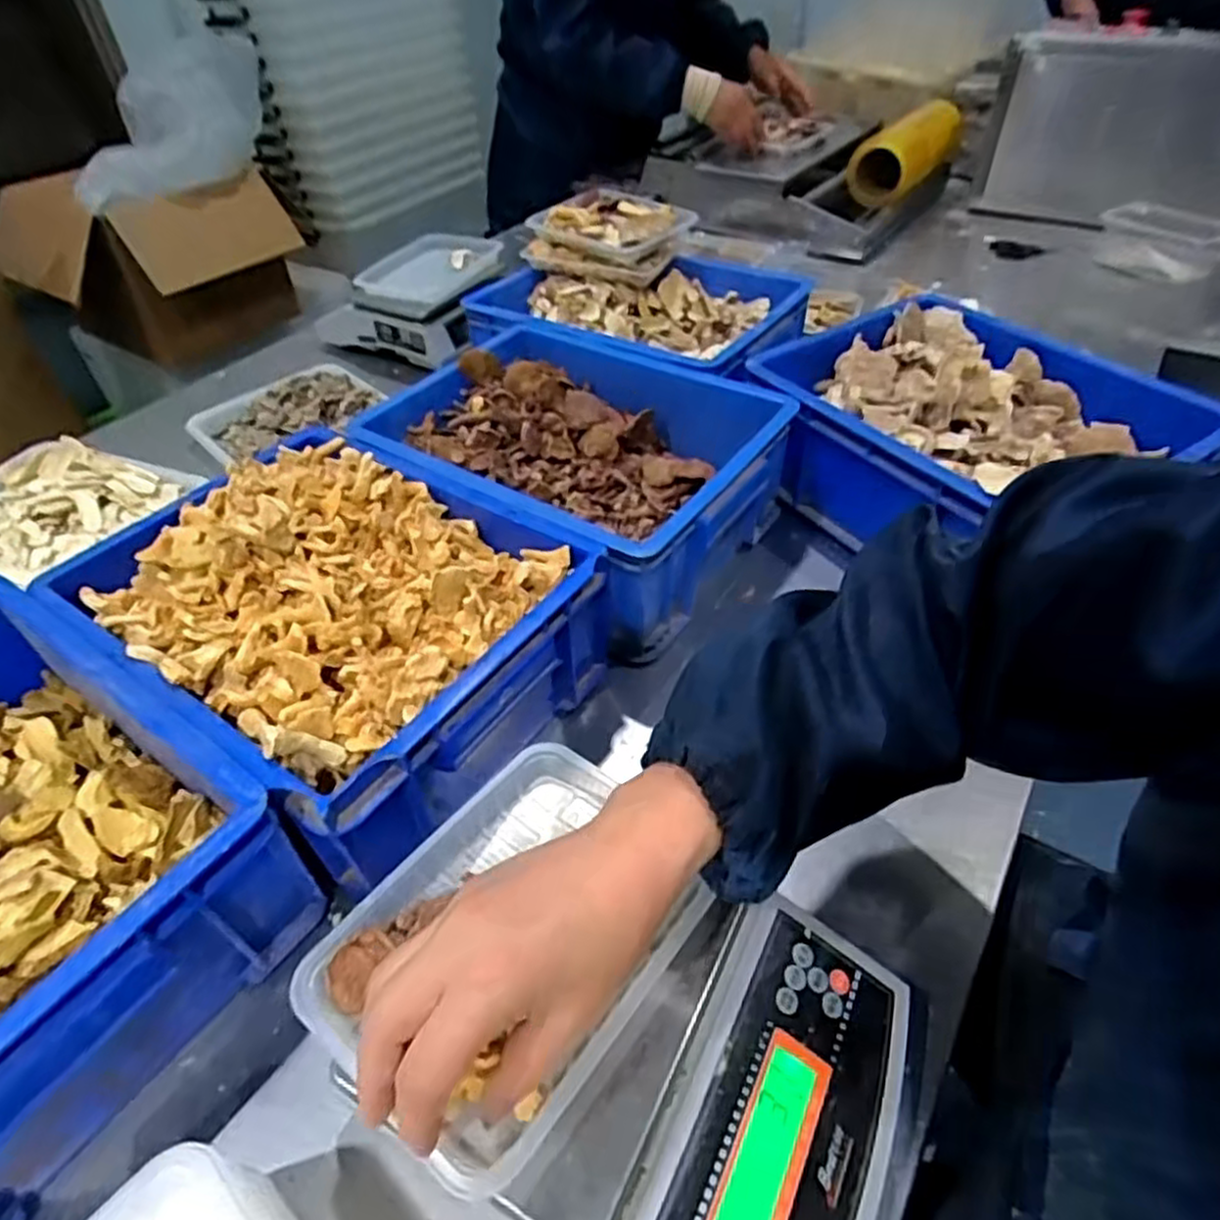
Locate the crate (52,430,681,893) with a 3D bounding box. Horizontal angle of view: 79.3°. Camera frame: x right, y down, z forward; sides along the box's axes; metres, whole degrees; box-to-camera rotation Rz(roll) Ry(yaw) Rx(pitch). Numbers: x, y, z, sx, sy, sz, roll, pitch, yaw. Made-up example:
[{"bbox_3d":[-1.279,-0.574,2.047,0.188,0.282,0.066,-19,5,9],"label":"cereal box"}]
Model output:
[{"bbox_3d":[-0.193,0.002,0.565,0.346,0.140,0.283,26,52,28],"label":"crate"}]

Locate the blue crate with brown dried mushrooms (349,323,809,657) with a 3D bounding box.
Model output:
[{"bbox_3d":[-0.034,-0.136,0.700,0.355,0.115,0.264,24,51,26],"label":"blue crate with brown dried mushrooms"}]

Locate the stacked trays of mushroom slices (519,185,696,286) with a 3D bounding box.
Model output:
[{"bbox_3d":[0.007,-0.461,0.906,0.207,0.060,0.132,20,58,26],"label":"stacked trays of mushroom slices"}]

